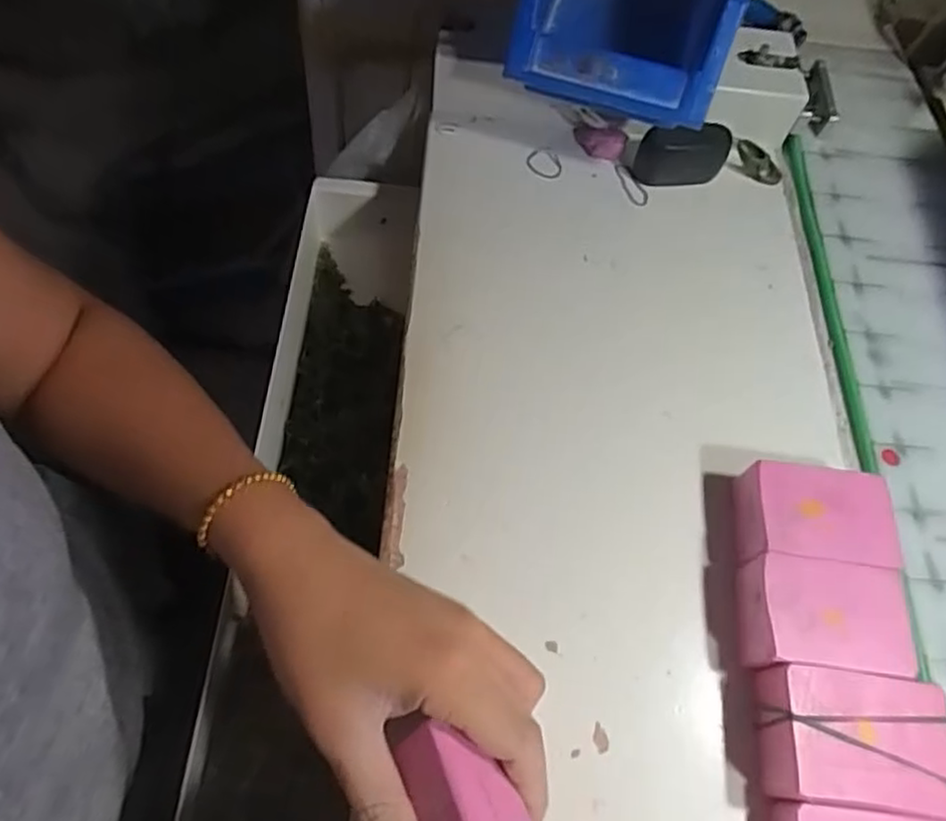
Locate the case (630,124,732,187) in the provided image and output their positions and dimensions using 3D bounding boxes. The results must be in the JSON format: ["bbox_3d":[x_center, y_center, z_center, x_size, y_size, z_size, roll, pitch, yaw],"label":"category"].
[{"bbox_3d":[0.143,-0.172,0.464,0.063,0.038,0.021,0,63,-4],"label":"case"}]

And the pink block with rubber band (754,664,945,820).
[{"bbox_3d":[0.165,0.145,0.302,0.074,0.030,0.052,8,62,0],"label":"pink block with rubber band"}]

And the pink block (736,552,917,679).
[{"bbox_3d":[0.161,0.099,0.327,0.076,0.031,0.050,8,62,0],"label":"pink block"}]

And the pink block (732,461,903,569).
[{"bbox_3d":[0.170,0.056,0.350,0.071,0.031,0.049,6,62,-1],"label":"pink block"}]

